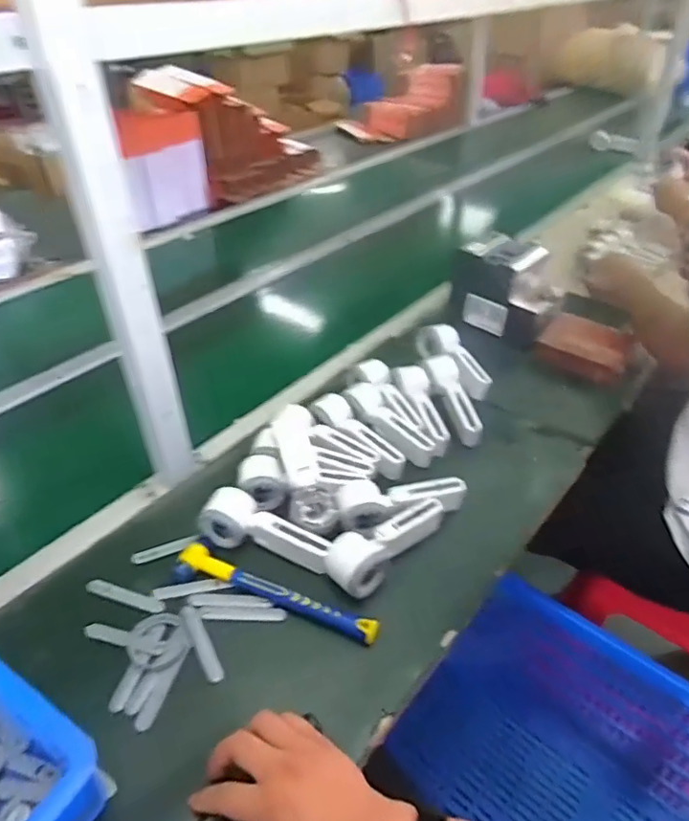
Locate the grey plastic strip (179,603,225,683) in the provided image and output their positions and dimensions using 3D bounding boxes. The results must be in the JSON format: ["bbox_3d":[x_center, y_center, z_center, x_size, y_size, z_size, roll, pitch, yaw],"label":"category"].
[{"bbox_3d":[-0.154,0.247,0.616,0.018,0.004,0.099,-20,44,-23],"label":"grey plastic strip"}]

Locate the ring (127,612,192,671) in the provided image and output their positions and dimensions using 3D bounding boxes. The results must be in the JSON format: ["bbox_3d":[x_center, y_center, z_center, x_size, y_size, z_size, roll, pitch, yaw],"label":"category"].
[{"bbox_3d":[-0.199,0.243,0.614,0.062,0.010,0.063,0,39,0],"label":"ring"}]

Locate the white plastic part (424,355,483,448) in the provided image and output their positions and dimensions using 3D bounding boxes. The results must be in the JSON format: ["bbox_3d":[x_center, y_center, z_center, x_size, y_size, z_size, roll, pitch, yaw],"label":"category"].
[{"bbox_3d":[0.171,-0.021,0.891,0.043,0.035,0.161,-11,57,-14],"label":"white plastic part"}]

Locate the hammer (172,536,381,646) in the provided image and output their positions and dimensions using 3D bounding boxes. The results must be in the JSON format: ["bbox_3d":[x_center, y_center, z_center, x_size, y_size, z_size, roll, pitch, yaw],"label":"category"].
[{"bbox_3d":[-0.077,0.203,0.652,0.244,0.022,0.052,15,42,17],"label":"hammer"}]

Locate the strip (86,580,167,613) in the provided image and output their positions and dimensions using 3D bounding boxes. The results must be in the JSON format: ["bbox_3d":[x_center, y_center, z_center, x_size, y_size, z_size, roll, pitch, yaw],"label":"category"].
[{"bbox_3d":[-0.249,0.212,0.657,0.097,0.006,0.015,12,41,13],"label":"strip"}]

